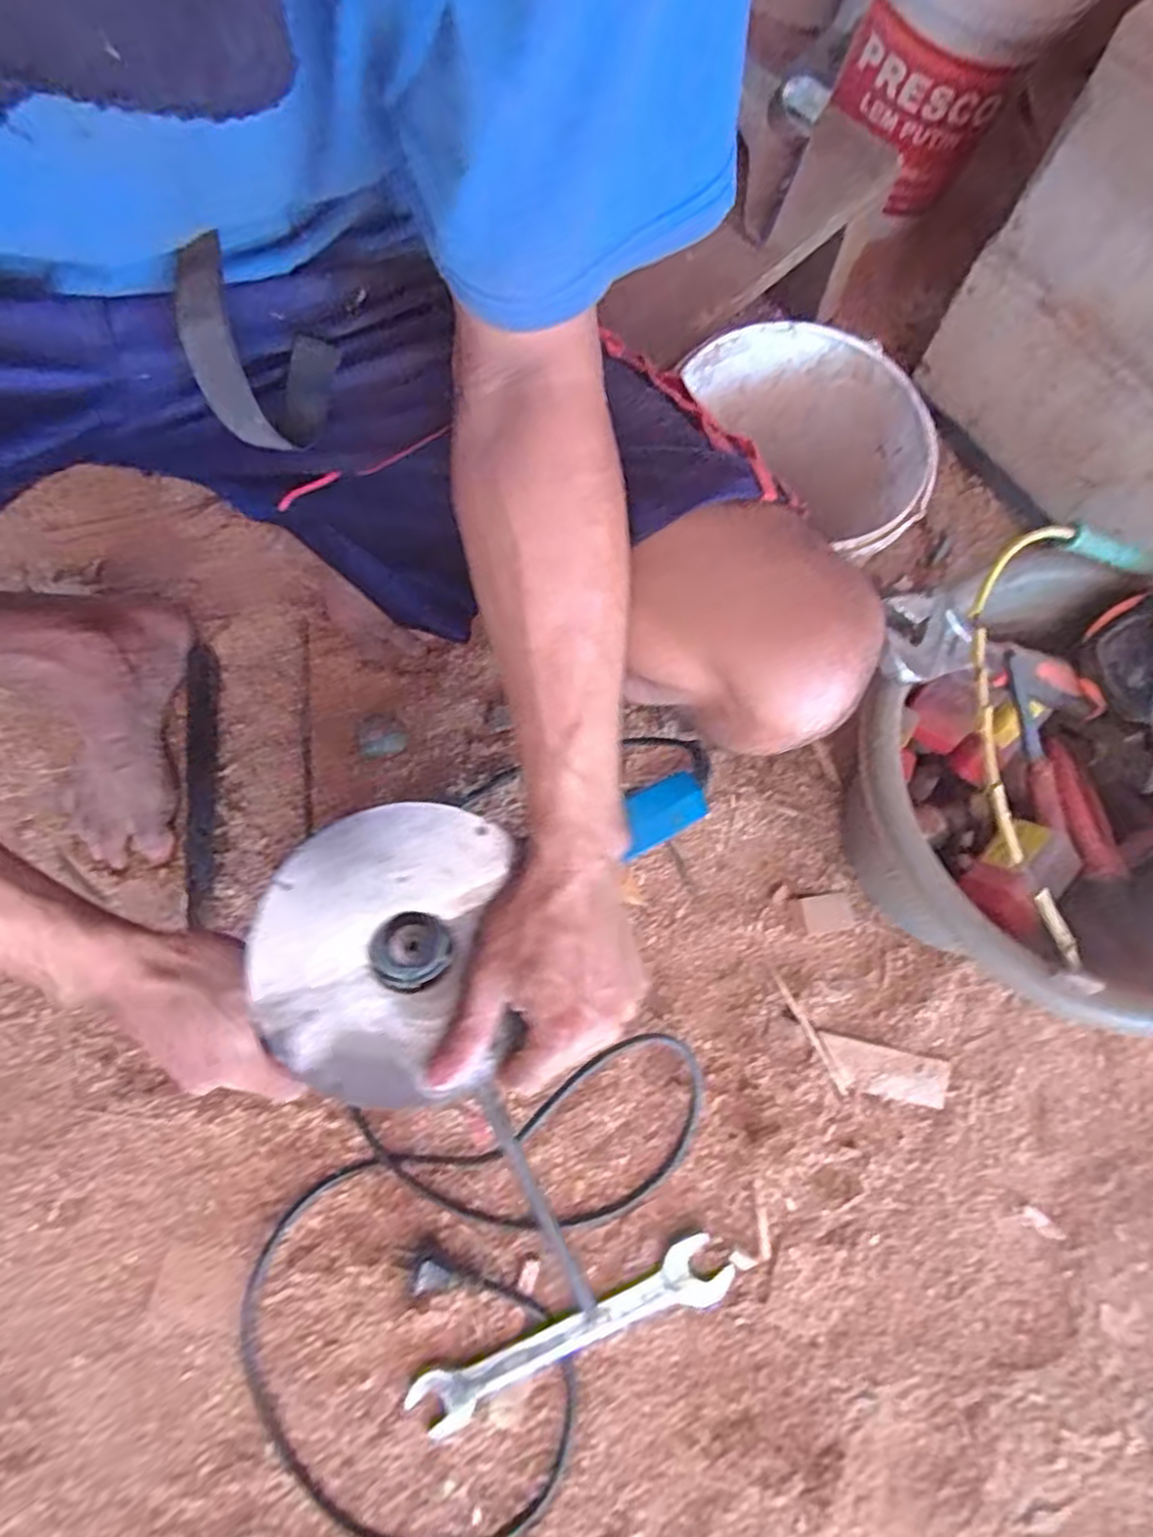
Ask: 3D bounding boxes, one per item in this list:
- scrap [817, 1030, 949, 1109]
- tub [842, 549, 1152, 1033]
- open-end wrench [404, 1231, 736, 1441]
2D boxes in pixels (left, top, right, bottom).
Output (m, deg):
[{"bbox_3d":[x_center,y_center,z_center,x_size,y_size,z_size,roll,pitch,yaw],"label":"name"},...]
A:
[{"bbox_3d":[0.236,0.233,0.542,0.097,0.004,0.035,13,80,4],"label":"scrap"},{"bbox_3d":[0.327,0.018,0.482,0.286,0.191,0.254,-42,81,-6],"label":"tub"},{"bbox_3d":[-0.002,0.408,0.505,0.238,0.018,0.046,-24,80,-3],"label":"open-end wrench"}]

